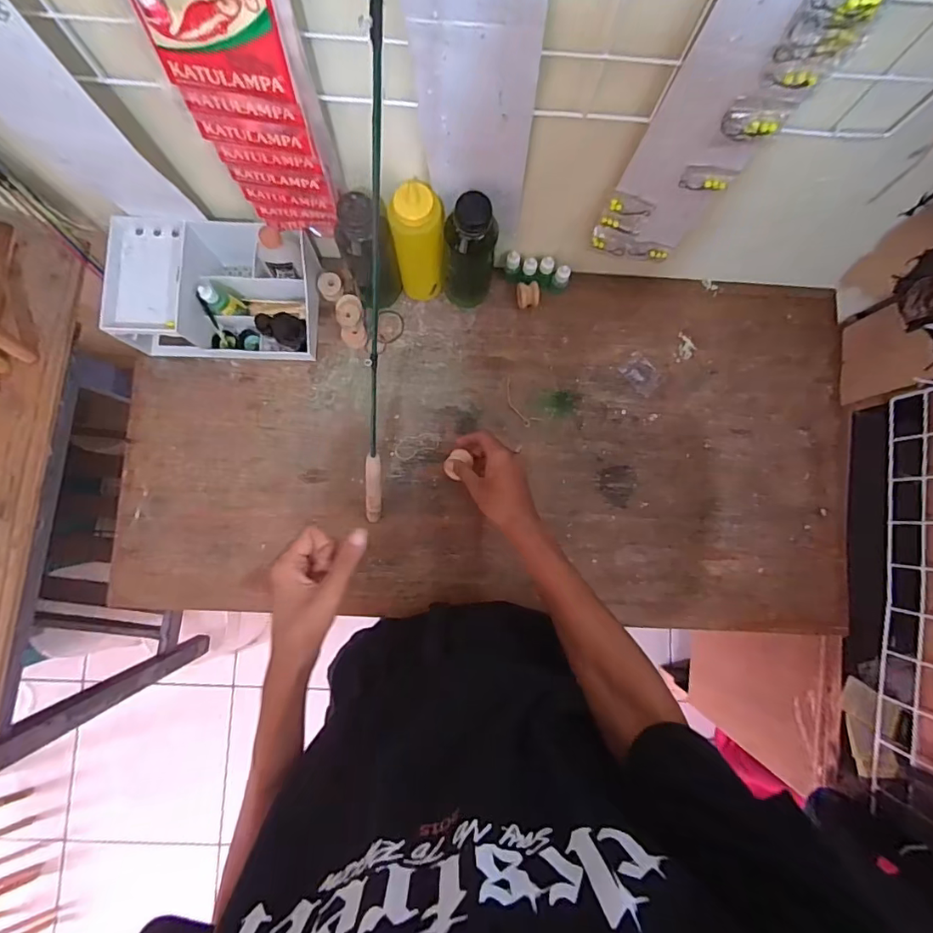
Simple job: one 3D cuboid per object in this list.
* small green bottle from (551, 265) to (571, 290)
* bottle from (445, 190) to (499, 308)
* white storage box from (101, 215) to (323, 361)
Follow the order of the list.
[{"bbox_3d":[0.132,-0.261,0.700,0.021,0.044,0.022,0,85,0],"label":"small green bottle"},{"bbox_3d":[0.004,-0.260,0.629,0.069,0.187,0.055,10,84,-1],"label":"bottle"},{"bbox_3d":[-0.320,-0.225,0.658,0.233,0.097,0.150,4,84,-2],"label":"white storage box"}]

